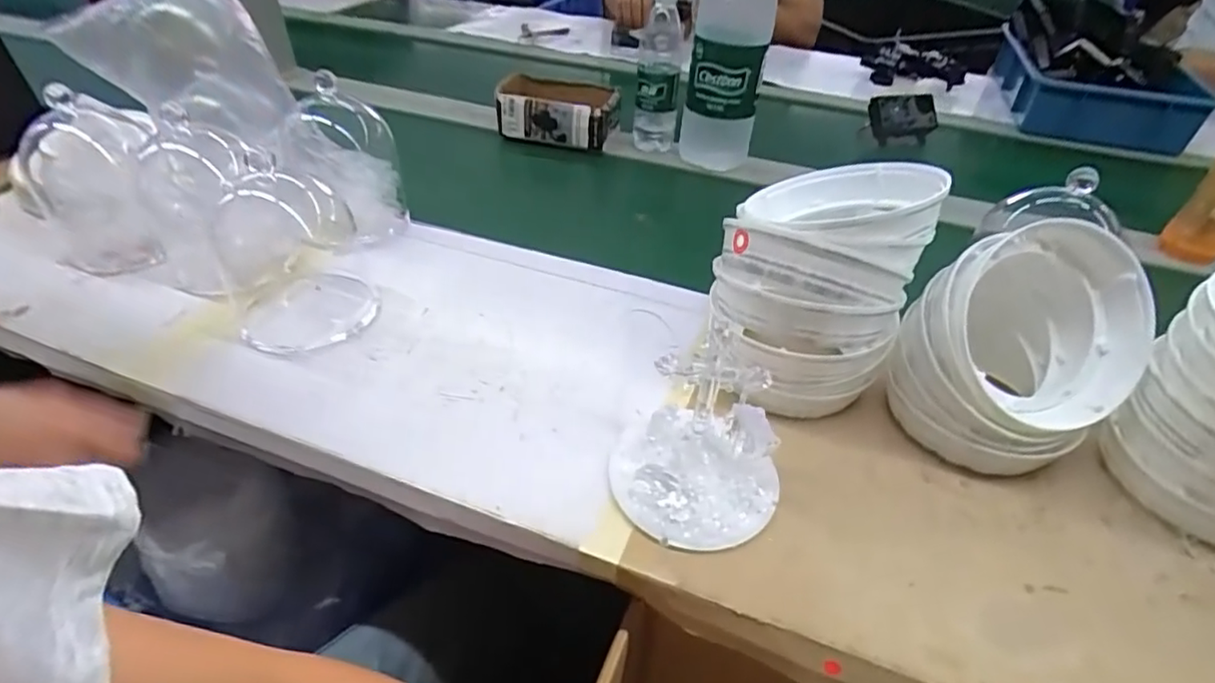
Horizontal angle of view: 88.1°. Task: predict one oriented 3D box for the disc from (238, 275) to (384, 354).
[{"bbox_3d":[-0.307,-0.031,0.644,0.107,0.013,0.124,22,45,21],"label":"disc"}]

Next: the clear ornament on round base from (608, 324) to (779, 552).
[{"bbox_3d":[0.066,0.072,0.454,0.112,0.119,0.107,1,42,-1],"label":"clear ornament on round base"}]

